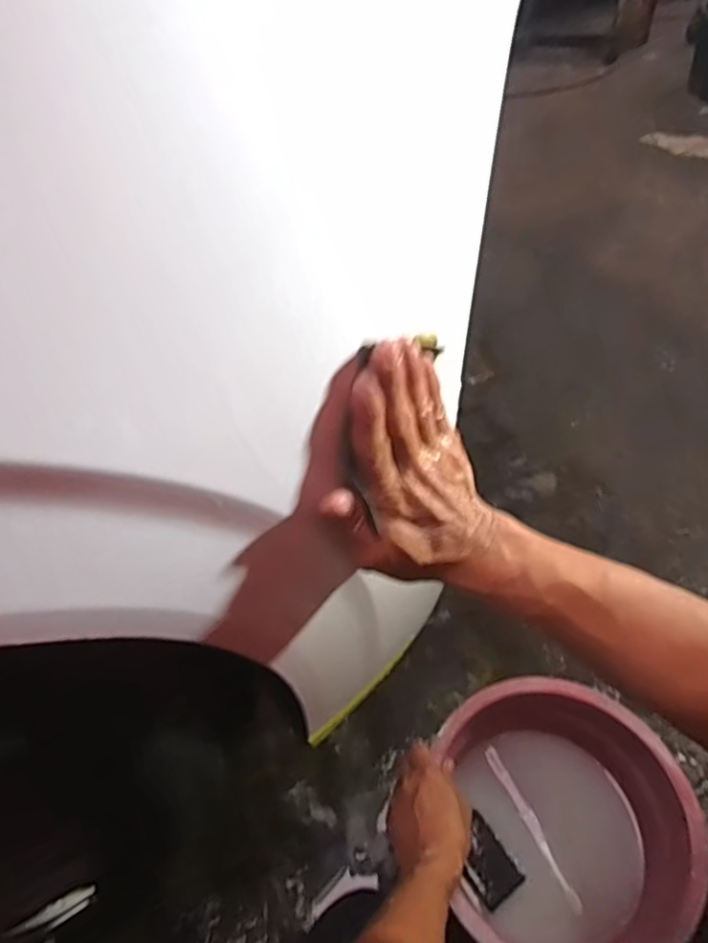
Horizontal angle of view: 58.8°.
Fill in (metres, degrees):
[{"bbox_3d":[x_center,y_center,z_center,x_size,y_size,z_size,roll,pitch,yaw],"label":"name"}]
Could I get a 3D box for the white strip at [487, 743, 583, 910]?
[{"bbox_3d":[0.200,0.398,0.709,0.015,0.005,0.176,-20,53,-16],"label":"white strip"}]

